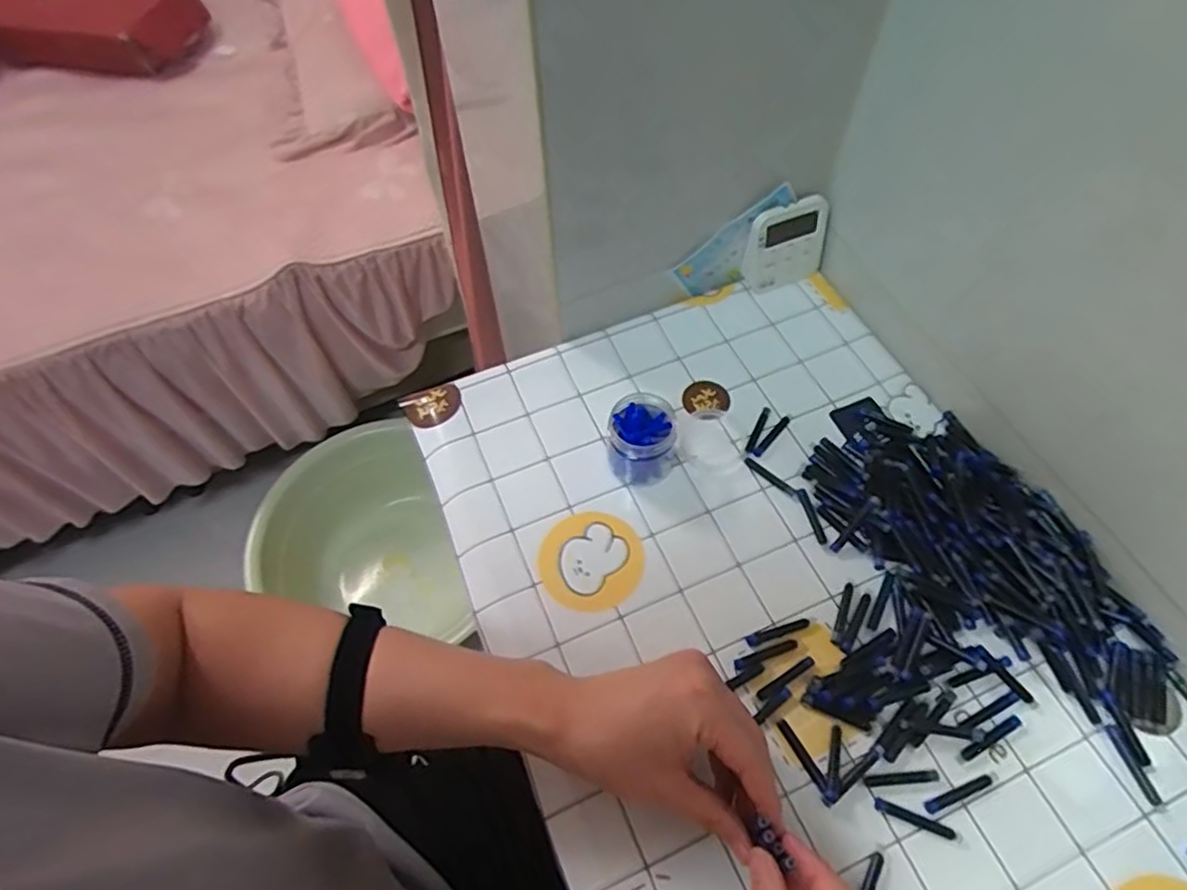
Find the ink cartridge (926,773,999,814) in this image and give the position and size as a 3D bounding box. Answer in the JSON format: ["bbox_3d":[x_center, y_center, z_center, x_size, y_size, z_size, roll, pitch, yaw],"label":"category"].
[{"bbox_3d":[0.230,0.216,0.417,0.053,0.004,0.008,-18,61,-9],"label":"ink cartridge"}]

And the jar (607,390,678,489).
[{"bbox_3d":[0.038,-0.004,0.518,0.051,0.052,0.055,0,60,1],"label":"jar"}]

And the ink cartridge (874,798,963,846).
[{"bbox_3d":[0.199,0.230,0.409,0.051,0.005,0.008,21,62,12],"label":"ink cartridge"}]

